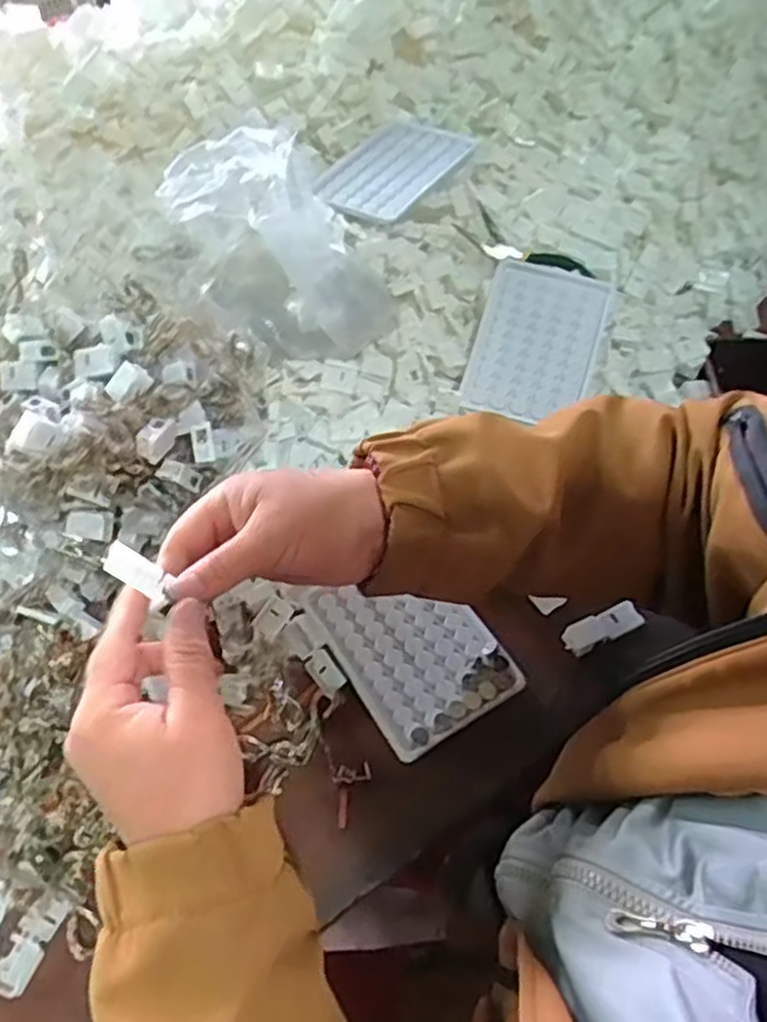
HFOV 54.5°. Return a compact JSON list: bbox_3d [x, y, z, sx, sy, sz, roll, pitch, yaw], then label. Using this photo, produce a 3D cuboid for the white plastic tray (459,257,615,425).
[{"bbox_3d":[0.124,-0.136,0.599,0.096,0.010,0.138,17,76,3],"label":"white plastic tray"}]

